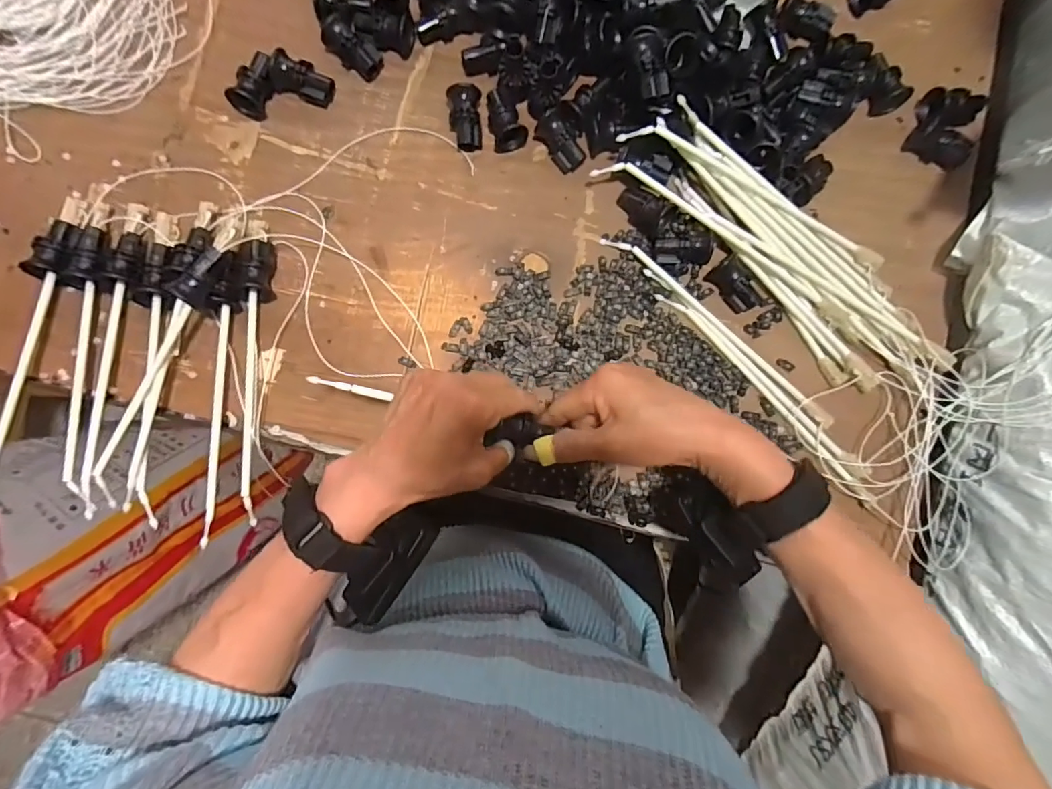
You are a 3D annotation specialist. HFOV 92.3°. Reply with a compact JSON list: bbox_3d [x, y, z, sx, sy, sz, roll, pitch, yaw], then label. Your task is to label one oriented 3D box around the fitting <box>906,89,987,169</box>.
[{"bbox_3d":[0.368,-0.234,0.440,0.052,0.027,0.060,19,87,-1],"label":"fitting"}]

